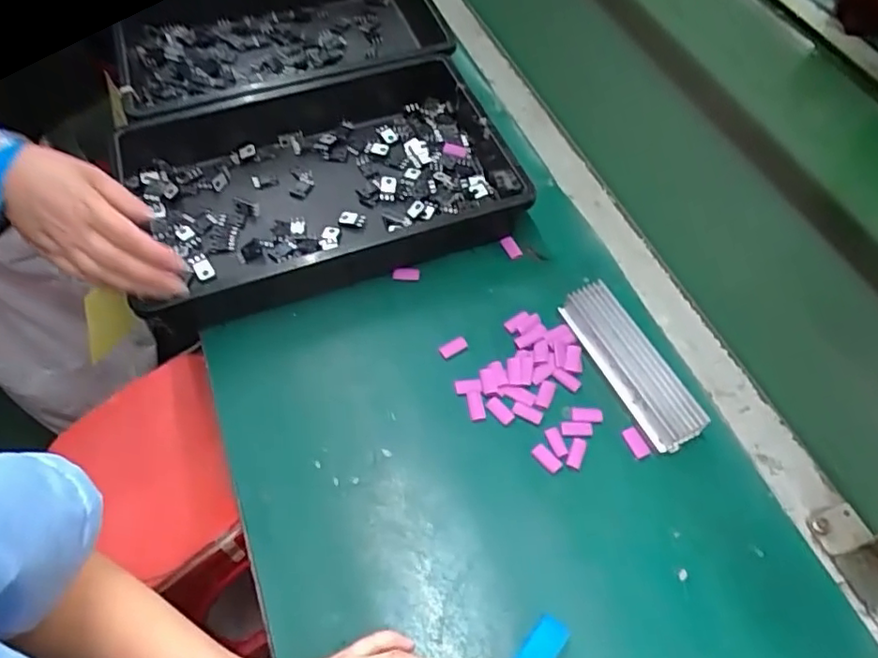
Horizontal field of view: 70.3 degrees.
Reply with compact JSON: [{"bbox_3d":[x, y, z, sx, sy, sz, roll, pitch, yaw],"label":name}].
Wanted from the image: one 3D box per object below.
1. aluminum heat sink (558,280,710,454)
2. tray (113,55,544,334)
[{"bbox_3d":[0.161,0.031,0.536,0.042,0.037,0.155,-22,59,-13],"label":"aluminum heat sink"},{"bbox_3d":[-0.119,-0.144,0.627,0.366,0.071,0.247,-19,58,-12],"label":"tray"}]

